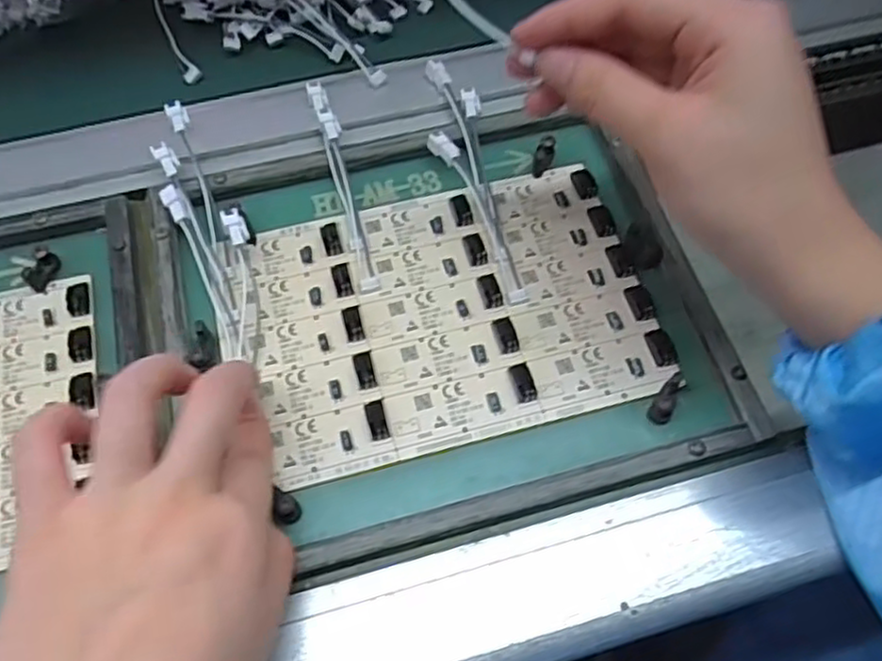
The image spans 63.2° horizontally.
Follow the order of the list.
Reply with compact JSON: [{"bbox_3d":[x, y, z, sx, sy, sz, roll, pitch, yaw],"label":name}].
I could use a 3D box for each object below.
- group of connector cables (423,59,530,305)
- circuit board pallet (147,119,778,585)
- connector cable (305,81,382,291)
[{"bbox_3d":[0.013,-0.078,0.356,0.029,0.014,0.142,-9,65,-7],"label":"group of connector cables"},{"bbox_3d":[0.002,-0.008,0.324,0.228,0.019,0.188,-14,65,-9],"label":"circuit board pallet"},{"bbox_3d":[-0.048,-0.075,0.352,0.010,0.018,0.118,-14,65,-9],"label":"connector cable"}]

